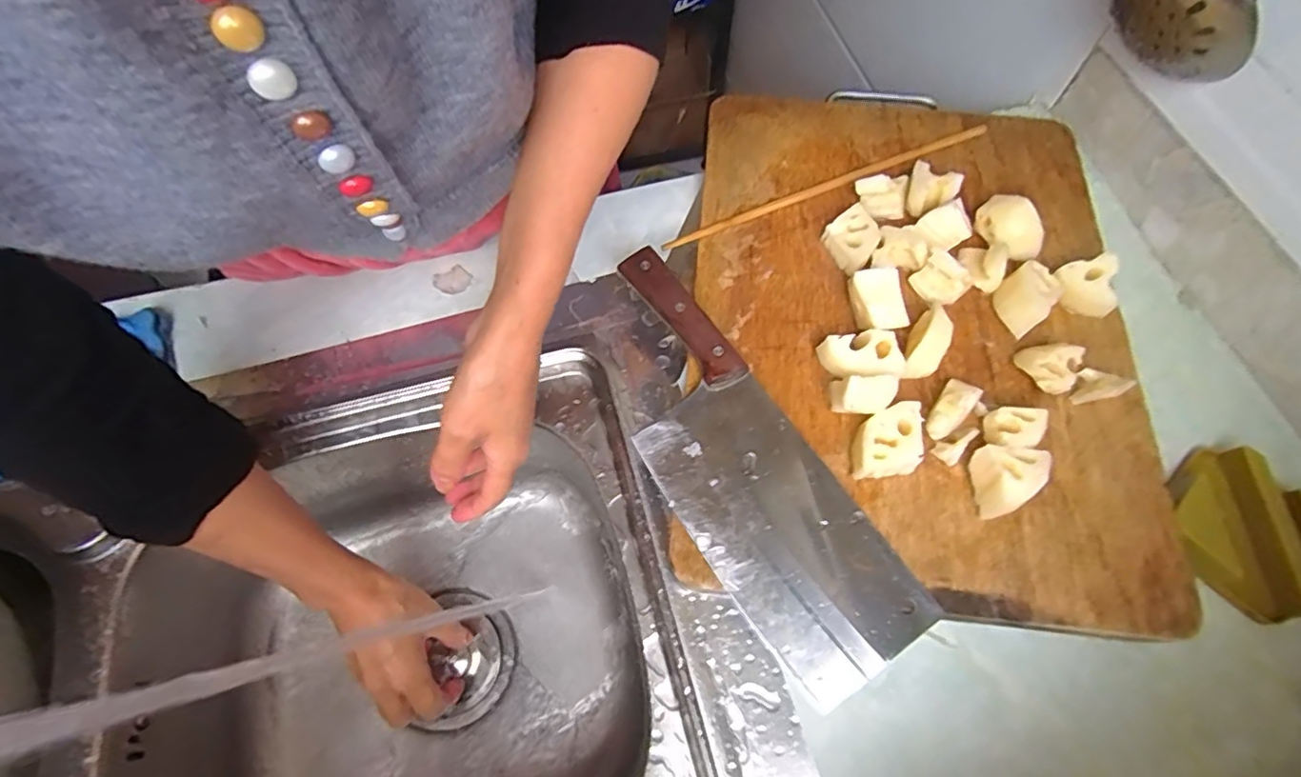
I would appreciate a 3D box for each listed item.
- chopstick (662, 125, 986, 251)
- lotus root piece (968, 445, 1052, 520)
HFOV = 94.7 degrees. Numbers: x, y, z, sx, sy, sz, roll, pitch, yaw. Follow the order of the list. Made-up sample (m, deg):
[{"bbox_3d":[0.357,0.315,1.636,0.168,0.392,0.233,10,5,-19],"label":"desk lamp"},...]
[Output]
[{"bbox_3d":[0.144,-0.164,0.479,0.283,0.006,0.011,-22,67,-10],"label":"chopstick"},{"bbox_3d":[0.220,0.054,0.365,0.040,0.031,0.039,-11,65,-5],"label":"lotus root piece"}]

